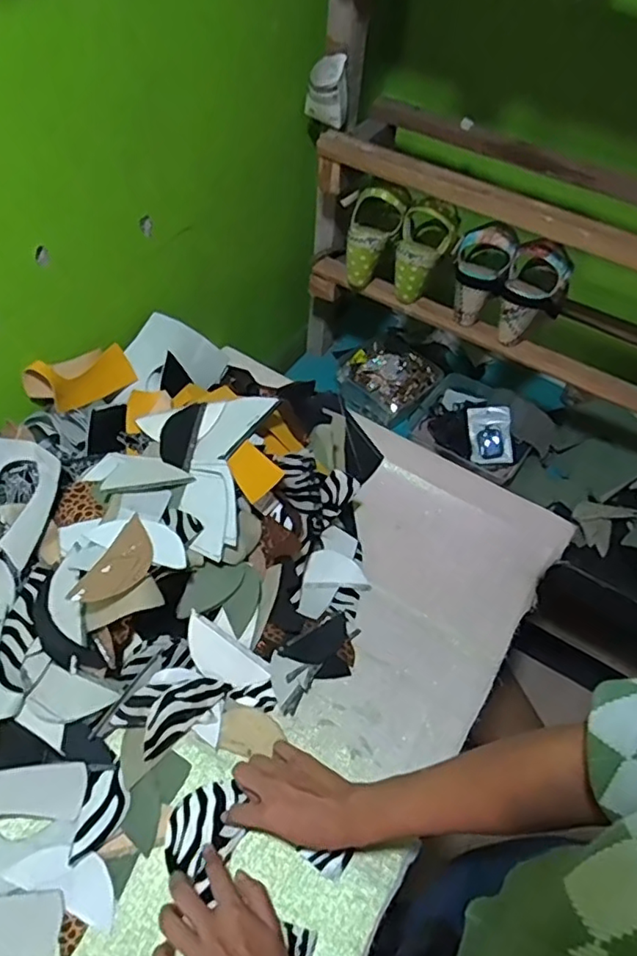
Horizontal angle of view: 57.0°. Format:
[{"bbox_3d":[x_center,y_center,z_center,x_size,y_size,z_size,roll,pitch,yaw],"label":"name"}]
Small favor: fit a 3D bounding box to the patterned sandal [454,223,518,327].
[{"bbox_3d":[0.231,-0.295,0.858,0.079,0.145,0.050,25,33,13],"label":"patterned sandal"}]

